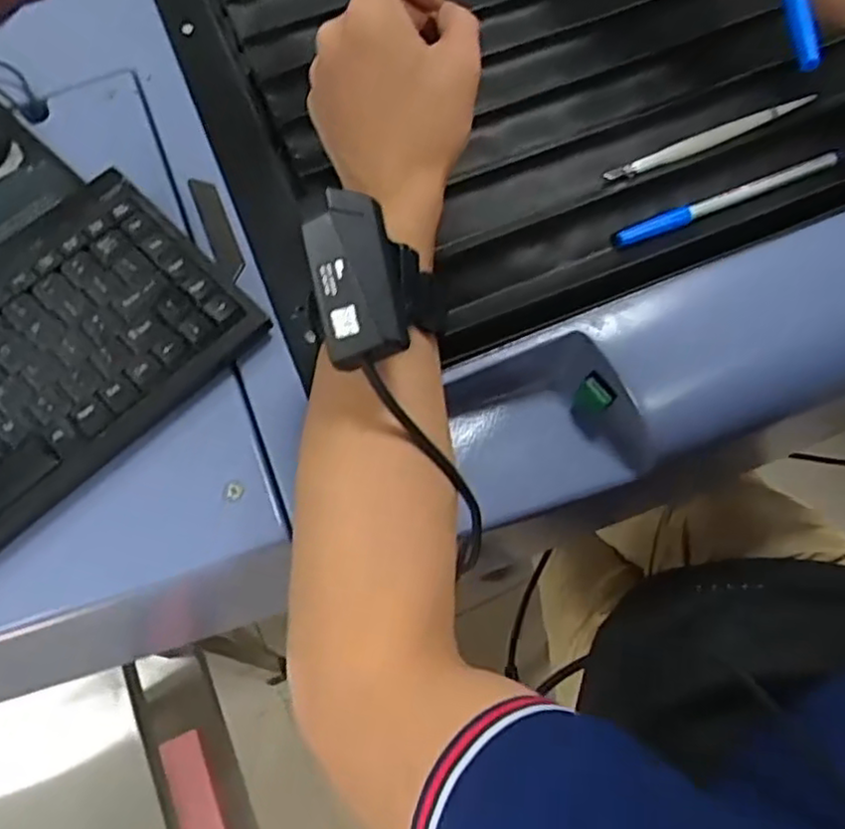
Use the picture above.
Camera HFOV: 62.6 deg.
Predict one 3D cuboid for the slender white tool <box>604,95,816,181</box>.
[{"bbox_3d":[0.185,-0.176,0.444,0.144,0.008,0.009,-21,67,-6],"label":"slender white tool"}]

